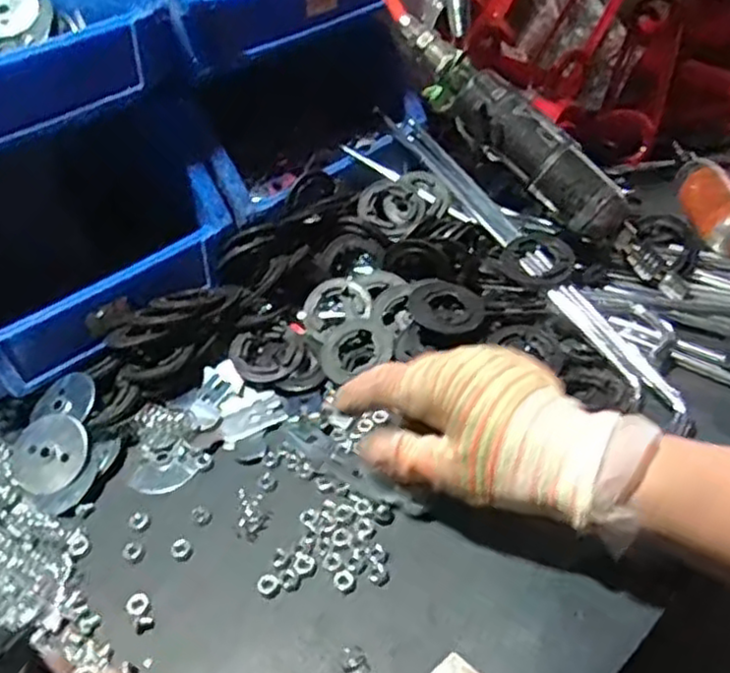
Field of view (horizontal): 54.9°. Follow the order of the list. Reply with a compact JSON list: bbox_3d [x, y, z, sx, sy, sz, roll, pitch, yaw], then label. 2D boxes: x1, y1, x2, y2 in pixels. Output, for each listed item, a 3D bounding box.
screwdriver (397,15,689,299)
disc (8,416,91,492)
[{"bbox_3d":[0.117,-0.122,0.480,0.257,0.038,0.034,46,56,6],"label":"screwdriver"},{"bbox_3d":[-0.186,0.068,0.413,0.048,0.004,0.048,-33,62,-1],"label":"disc"}]

